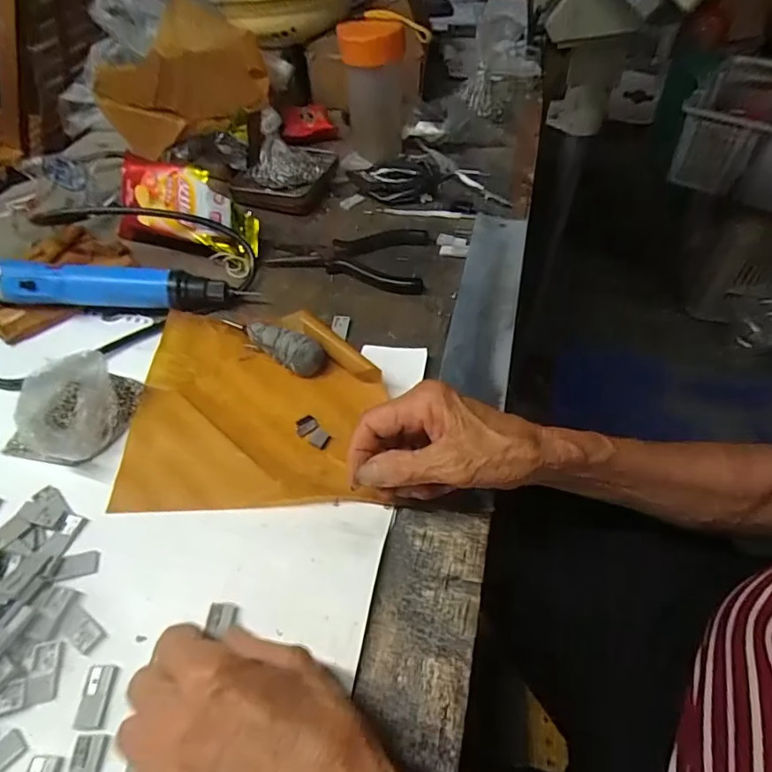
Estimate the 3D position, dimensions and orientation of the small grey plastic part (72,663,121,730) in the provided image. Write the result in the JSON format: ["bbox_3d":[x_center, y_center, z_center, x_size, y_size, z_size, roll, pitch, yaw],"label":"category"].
[{"bbox_3d":[-0.149,0.158,0.258,0.015,0.004,0.029,-2,49,0],"label":"small grey plastic part"}]

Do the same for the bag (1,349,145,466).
[{"bbox_3d":[-0.222,0.016,0.357,0.068,0.035,0.085,15,52,14],"label":"bag"}]

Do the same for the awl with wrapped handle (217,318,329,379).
[{"bbox_3d":[-0.095,-0.037,0.400,0.107,0.027,0.026,25,55,21],"label":"awl with wrapped handle"}]

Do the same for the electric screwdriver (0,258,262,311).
[{"bbox_3d":[-0.238,-0.084,0.436,0.225,0.045,0.032,-1,49,1],"label":"electric screwdriver"}]

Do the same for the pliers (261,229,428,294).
[{"bbox_3d":[-0.038,-0.128,0.492,0.151,0.012,0.090,5,50,6],"label":"pliers"}]

